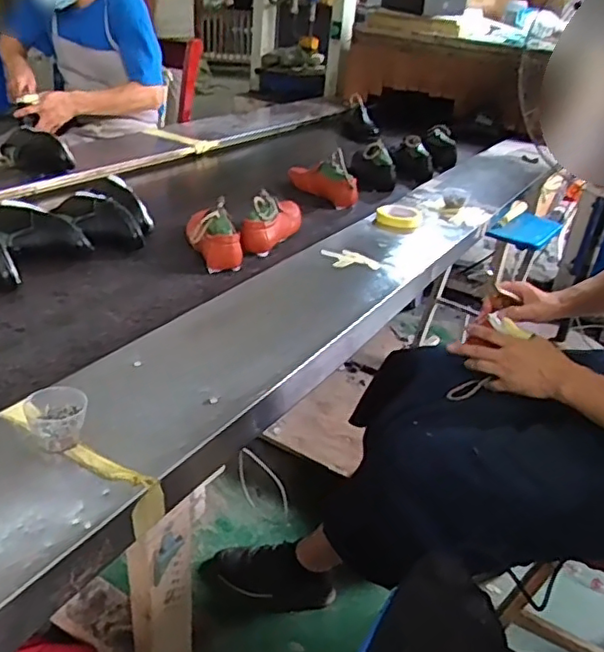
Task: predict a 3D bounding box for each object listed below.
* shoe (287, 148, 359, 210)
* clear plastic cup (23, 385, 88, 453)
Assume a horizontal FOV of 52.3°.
[{"bbox_3d":[0.055,-0.397,1.582,0.079,0.090,0.239,-11,34,-27],"label":"shoe"},{"bbox_3d":[-0.270,0.100,0.680,0.065,0.046,0.066,-6,32,-21],"label":"clear plastic cup"}]

